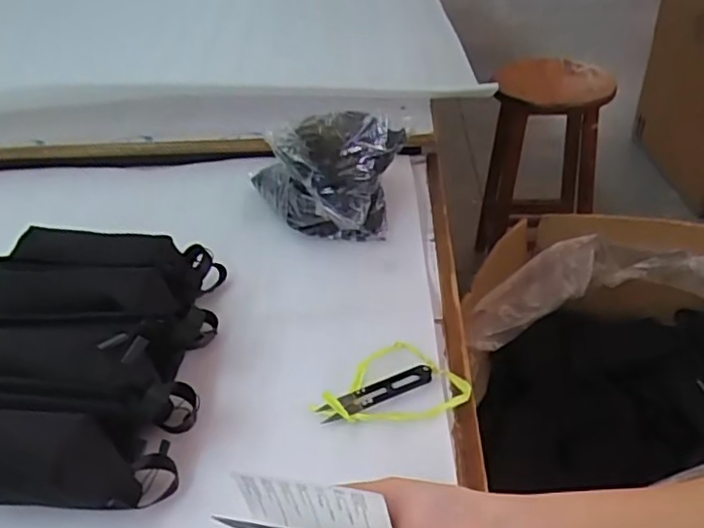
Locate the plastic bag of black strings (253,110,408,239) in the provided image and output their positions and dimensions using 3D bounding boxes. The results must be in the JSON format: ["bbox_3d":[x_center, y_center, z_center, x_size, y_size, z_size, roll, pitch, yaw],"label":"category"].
[{"bbox_3d":[-0.029,-0.105,0.713,0.182,0.109,0.132,-3,37,1],"label":"plastic bag of black strings"}]

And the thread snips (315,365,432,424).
[{"bbox_3d":[0.021,0.109,0.528,0.102,0.010,0.024,-19,40,-18],"label":"thread snips"}]

